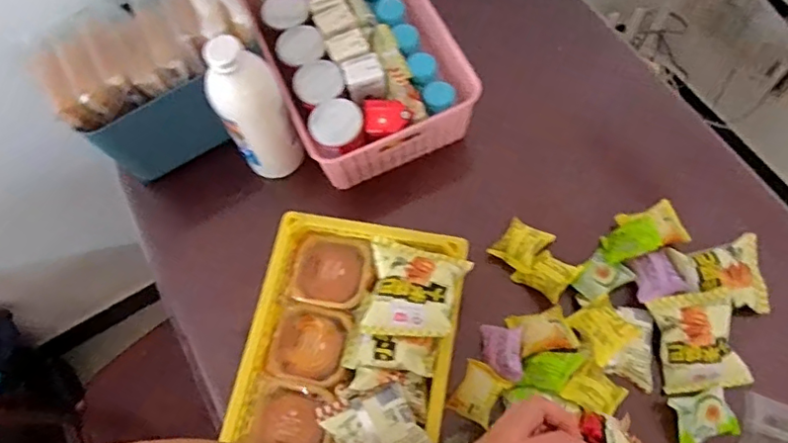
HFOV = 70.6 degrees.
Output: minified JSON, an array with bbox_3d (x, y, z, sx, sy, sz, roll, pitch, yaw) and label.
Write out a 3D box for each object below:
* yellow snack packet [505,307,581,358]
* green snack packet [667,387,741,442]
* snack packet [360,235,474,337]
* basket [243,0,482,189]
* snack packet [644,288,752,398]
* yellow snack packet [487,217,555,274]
[{"bbox_3d":[0.181,0.133,0.676,0.070,0.029,0.052,-12,69,-2],"label":"yellow snack packet"},{"bbox_3d":[0.349,0.222,0.624,0.068,0.024,0.056,-11,69,-2],"label":"green snack packet"},{"bbox_3d":[0.025,0.073,0.622,0.105,0.061,0.111,7,70,5],"label":"snack packet"},{"bbox_3d":[-0.056,-0.241,0.796,0.236,0.106,0.333,-24,70,-6],"label":"basket"},{"bbox_3d":[0.359,0.139,0.652,0.089,0.038,0.108,-7,69,0],"label":"snack packet"},{"bbox_3d":[0.166,0.028,0.720,0.057,0.024,0.064,34,74,14],"label":"yellow snack packet"}]

